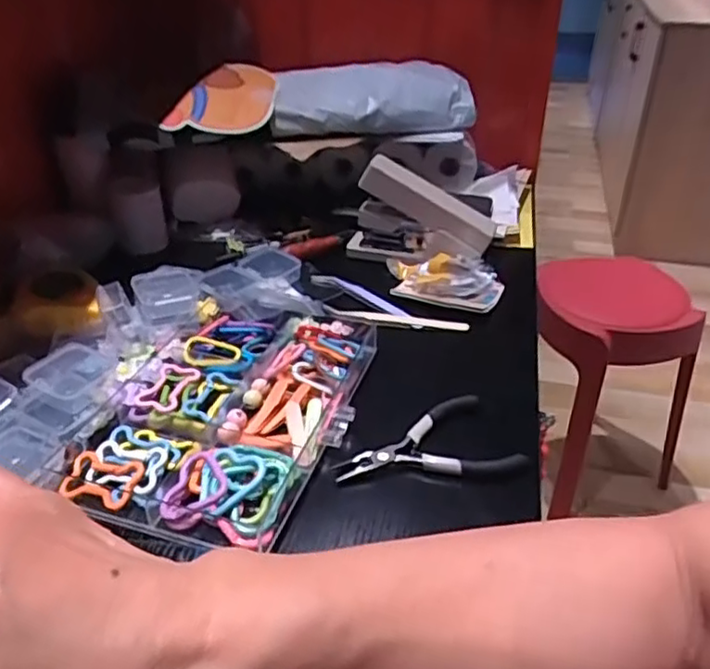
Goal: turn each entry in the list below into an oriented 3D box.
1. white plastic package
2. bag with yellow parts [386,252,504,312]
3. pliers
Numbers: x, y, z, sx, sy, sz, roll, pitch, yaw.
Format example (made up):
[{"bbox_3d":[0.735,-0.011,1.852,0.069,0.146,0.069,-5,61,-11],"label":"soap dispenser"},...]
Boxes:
[{"bbox_3d":[0.017,-0.239,0.658,0.202,0.052,0.065,-6,36,-13],"label":"white plastic package"},{"bbox_3d":[0.073,-0.052,0.566,0.103,0.031,0.057,16,36,21],"label":"bag with yellow parts"},{"bbox_3d":[0.045,0.065,0.417,0.112,0.011,0.065,-1,35,-6],"label":"pliers"}]

